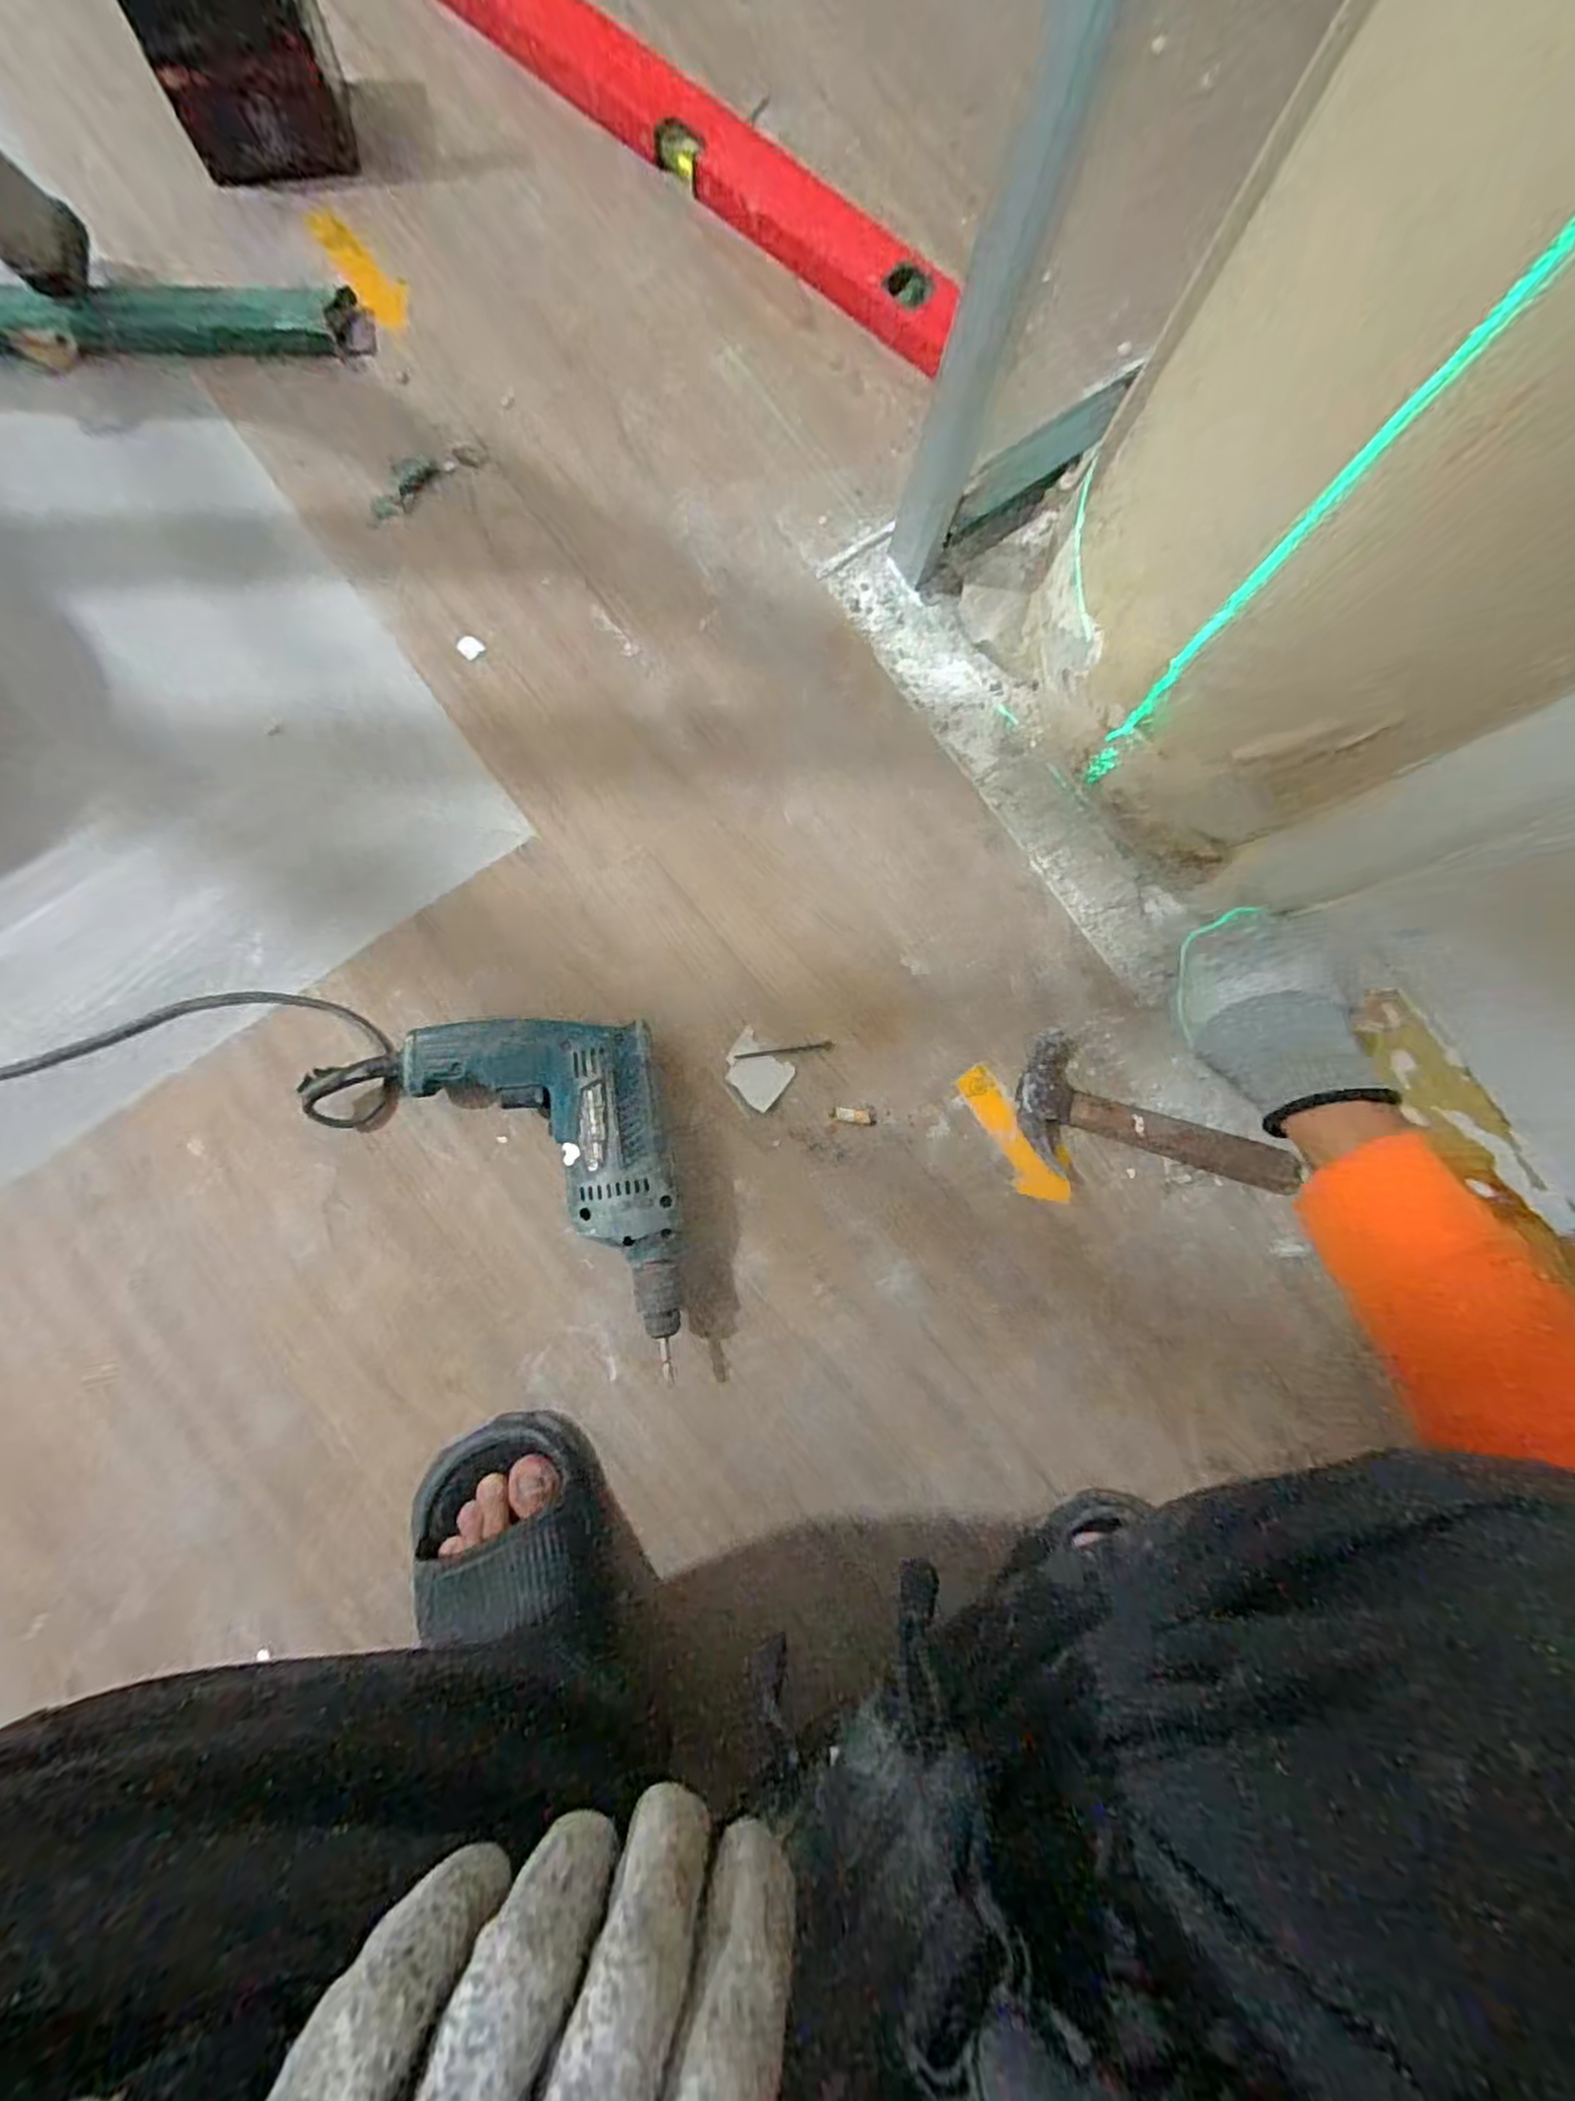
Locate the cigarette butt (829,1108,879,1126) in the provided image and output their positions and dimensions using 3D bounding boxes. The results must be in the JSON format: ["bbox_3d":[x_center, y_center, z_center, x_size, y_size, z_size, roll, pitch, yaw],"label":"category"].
[{"bbox_3d":[0.049,0.049,0.557,0.036,0.004,0.011,6,85,-4],"label":"cigarette butt"}]

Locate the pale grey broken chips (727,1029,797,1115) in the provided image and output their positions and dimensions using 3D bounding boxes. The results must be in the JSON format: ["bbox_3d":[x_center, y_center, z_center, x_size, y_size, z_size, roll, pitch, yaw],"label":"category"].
[{"bbox_3d":[-0.023,0.015,0.555,0.049,0.004,0.041,39,84,-1],"label":"pale grey broken chips"}]

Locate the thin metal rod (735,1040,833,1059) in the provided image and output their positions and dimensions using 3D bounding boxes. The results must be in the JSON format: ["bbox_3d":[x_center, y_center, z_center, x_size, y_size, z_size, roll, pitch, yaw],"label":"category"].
[{"bbox_3d":[-0.002,0.000,0.562,0.074,0.004,0.006,-6,86,-5],"label":"thin metal rod"}]

